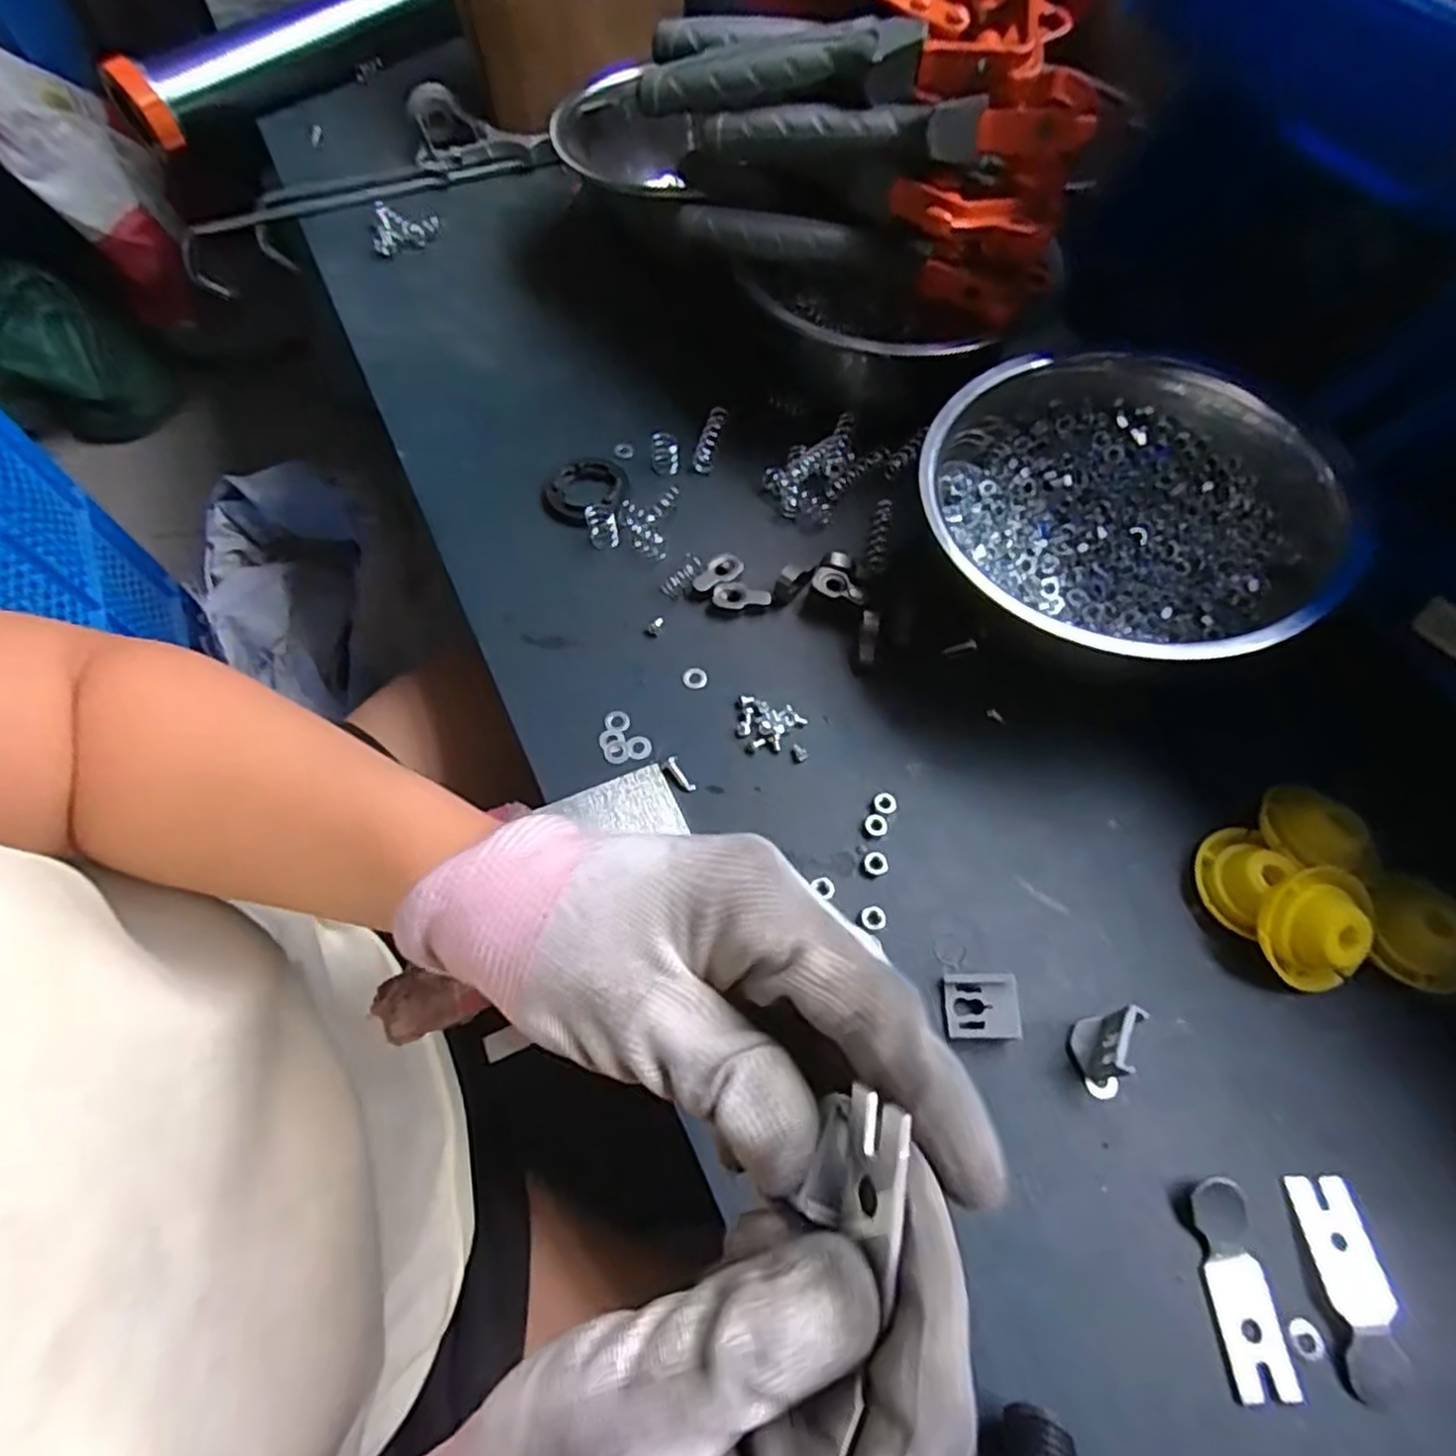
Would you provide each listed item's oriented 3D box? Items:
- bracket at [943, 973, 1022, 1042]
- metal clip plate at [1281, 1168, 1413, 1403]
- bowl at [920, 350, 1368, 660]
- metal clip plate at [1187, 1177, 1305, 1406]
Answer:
[{"bbox_3d":[0.102,0.112,0.296,0.027,0.006,0.025,-11,60,19],"label":"bracket"},{"bbox_3d":[0.217,0.192,0.256,0.023,0.007,0.063,-2,63,1],"label":"metal clip plate"},{"bbox_3d":[0.191,-0.103,0.369,0.181,0.073,0.165,-1,63,1],"label":"bowl"},{"bbox_3d":[0.177,0.193,0.256,0.021,0.007,0.063,-5,63,-1],"label":"metal clip plate"}]

